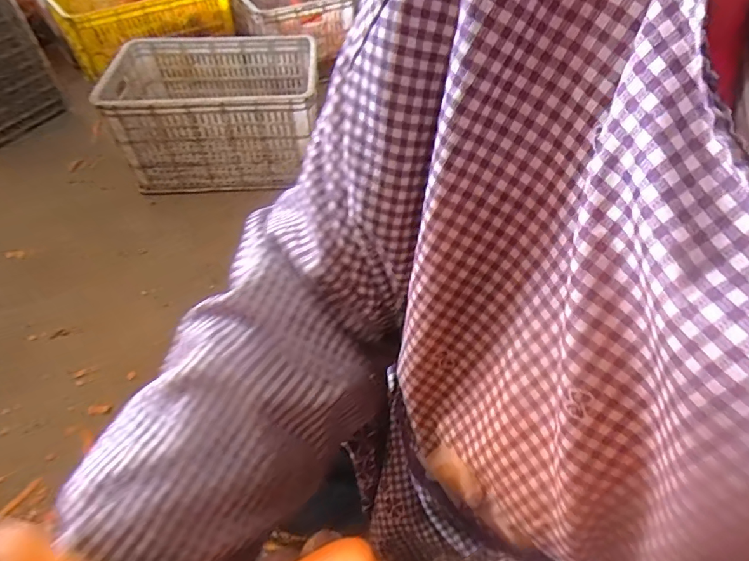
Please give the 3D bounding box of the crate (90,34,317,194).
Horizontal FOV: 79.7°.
[{"bbox_3d":[-0.382,-0.435,1.172,0.464,0.285,0.340,-2,51,-2],"label":"crate"}]

